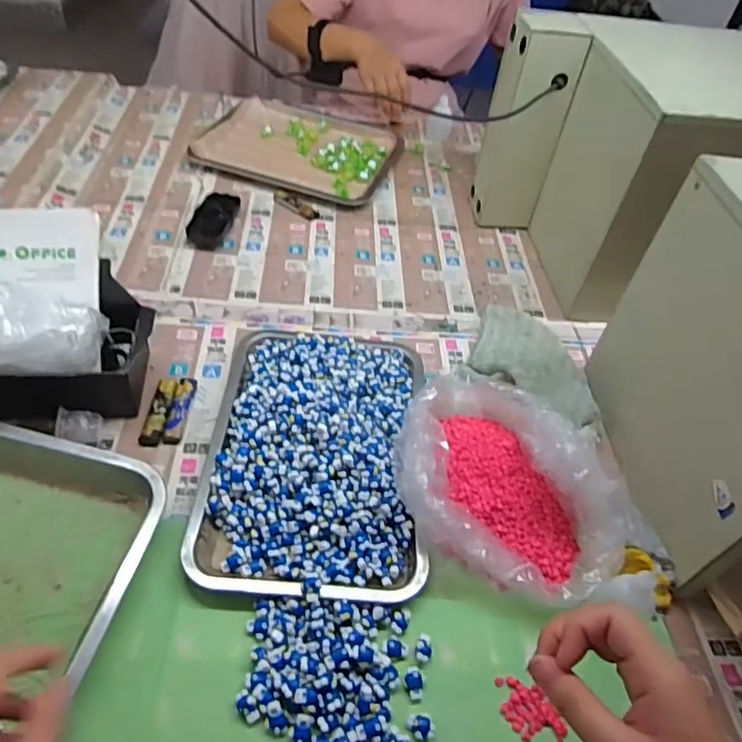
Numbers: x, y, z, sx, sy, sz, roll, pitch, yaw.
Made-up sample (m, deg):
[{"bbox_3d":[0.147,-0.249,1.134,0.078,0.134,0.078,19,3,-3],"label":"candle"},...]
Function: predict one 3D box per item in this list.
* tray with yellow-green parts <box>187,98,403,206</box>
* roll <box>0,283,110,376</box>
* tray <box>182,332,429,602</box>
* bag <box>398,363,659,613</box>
[{"bbox_3d":[-0.115,-0.383,0.985,0.304,0.031,0.256,17,47,10],"label":"tray with yellow-green parts"},{"bbox_3d":[-0.327,-0.037,0.529,0.138,0.079,0.077,-1,48,-9],"label":"roll"},{"bbox_3d":[-0.051,0.067,0.565,0.201,0.049,0.291,5,46,-2],"label":"tray"},{"bbox_3d":[0.149,0.090,0.536,0.240,0.077,0.217,17,47,10],"label":"bag"}]

